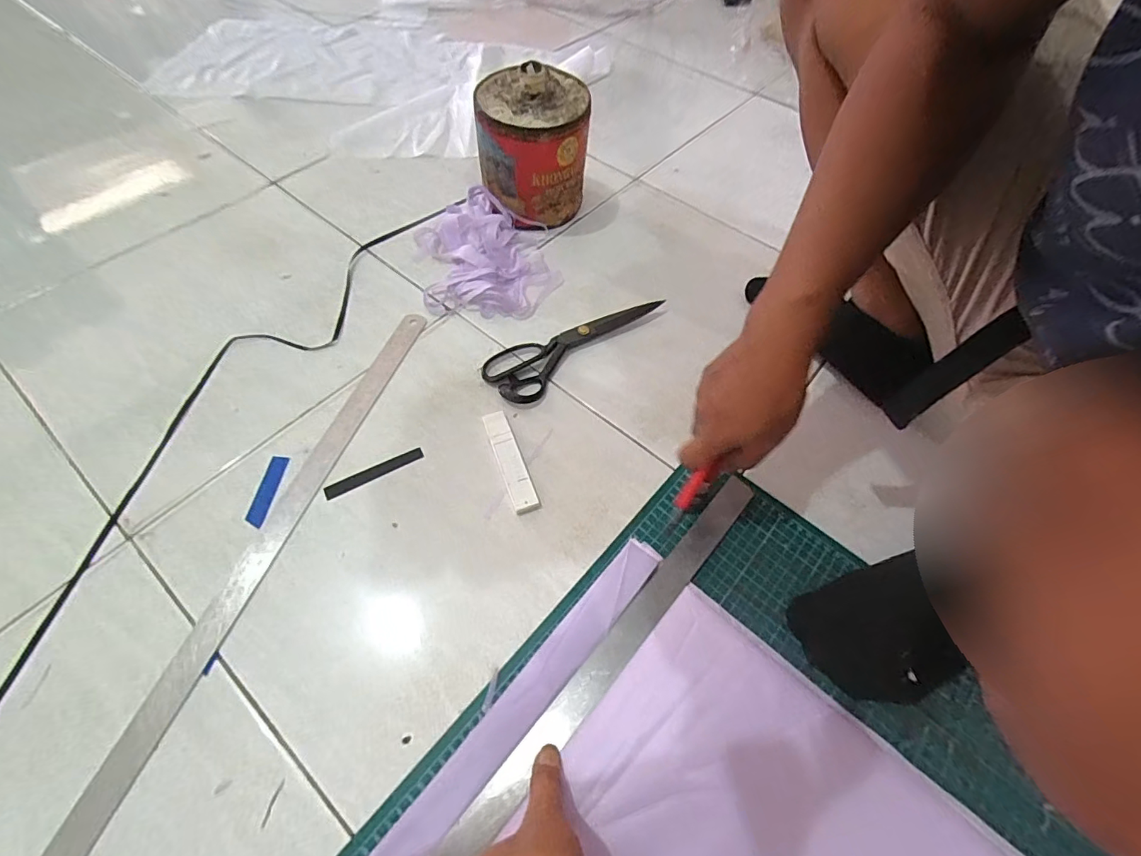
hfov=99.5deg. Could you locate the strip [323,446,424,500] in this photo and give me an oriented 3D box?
[{"bbox_3d":[-0.201,0.044,0.495,0.099,0.004,0.015,-27,64,-18],"label":"strip"}]

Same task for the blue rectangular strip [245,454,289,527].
[{"bbox_3d":[-0.300,0.061,0.478,0.018,0.004,0.074,5,59,-1],"label":"blue rectangular strip"}]

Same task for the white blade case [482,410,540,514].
[{"bbox_3d":[-0.063,0.033,0.504,0.026,0.012,0.117,-17,61,-14],"label":"white blade case"}]

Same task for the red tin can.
[{"bbox_3d":[-0.052,-0.378,0.662,0.143,0.168,0.130,2,59,-3],"label":"red tin can"}]

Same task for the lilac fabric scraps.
[{"bbox_3d":[-0.114,-0.242,0.654,0.177,0.040,0.228,-11,60,-10],"label":"lilac fabric scraps"}]

